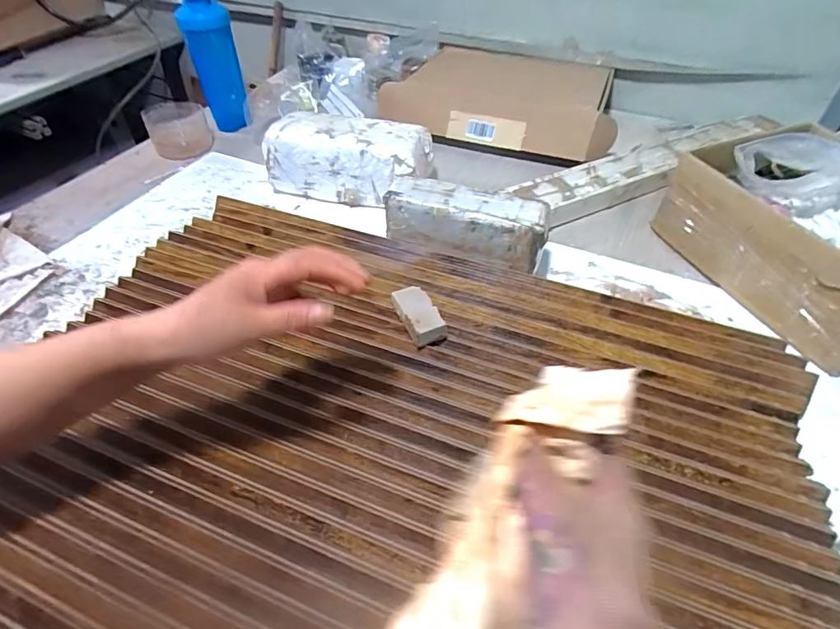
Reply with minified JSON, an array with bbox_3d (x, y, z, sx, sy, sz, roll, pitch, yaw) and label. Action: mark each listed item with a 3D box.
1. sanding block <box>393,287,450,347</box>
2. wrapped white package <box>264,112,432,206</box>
[{"bbox_3d":[-0.003,0.002,0.513,0.035,0.030,0.072,-16,48,-18],"label":"sanding block"},{"bbox_3d":[-0.114,-0.242,0.745,0.252,0.102,0.108,10,46,9],"label":"wrapped white package"}]

